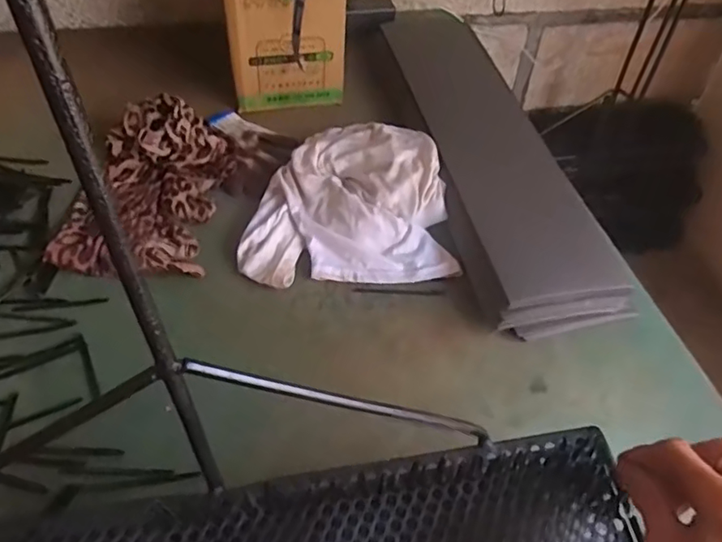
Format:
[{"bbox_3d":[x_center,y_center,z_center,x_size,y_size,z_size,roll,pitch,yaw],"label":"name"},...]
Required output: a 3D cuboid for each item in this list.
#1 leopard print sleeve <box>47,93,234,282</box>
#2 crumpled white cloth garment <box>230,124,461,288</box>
[{"bbox_3d":[-0.262,-0.106,0.702,0.179,0.077,0.238,5,48,0],"label":"leopard print sleeve"},{"bbox_3d":[-0.024,-0.098,0.731,0.252,0.065,0.259,-3,48,-7],"label":"crumpled white cloth garment"}]

